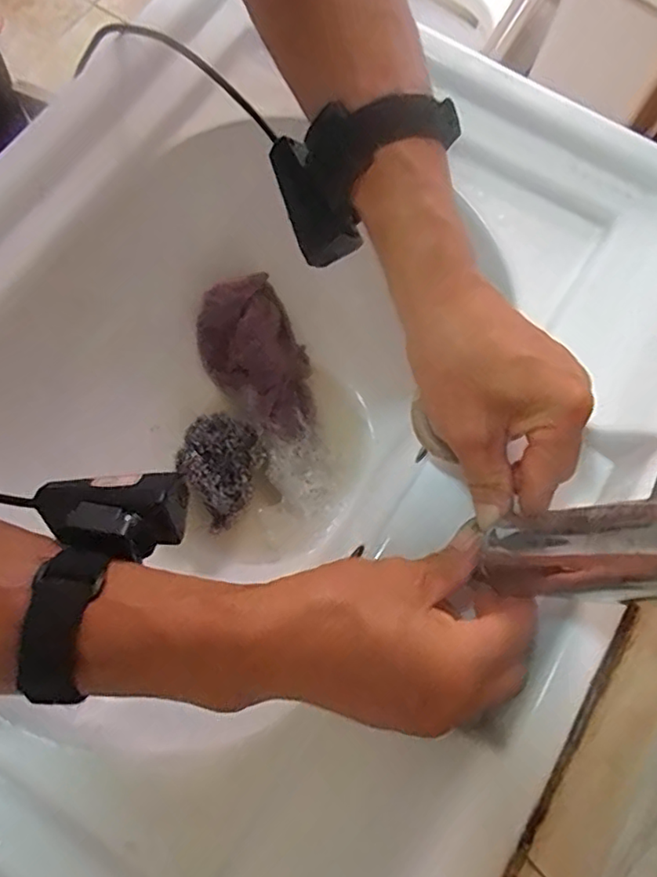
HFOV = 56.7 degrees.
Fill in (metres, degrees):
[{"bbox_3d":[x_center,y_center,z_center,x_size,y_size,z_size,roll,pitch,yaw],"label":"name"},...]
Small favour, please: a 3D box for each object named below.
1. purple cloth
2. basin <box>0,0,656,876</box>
[{"bbox_3d":[-0.058,-0.064,0.516,0.082,0.052,0.130,-28,77,-9],"label":"purple cloth"},{"bbox_3d":[-0.077,-0.016,0.448,0.555,0.243,0.601,30,75,7],"label":"basin"}]

